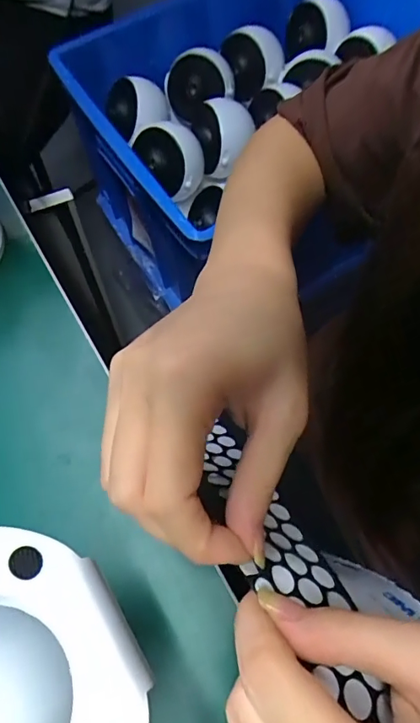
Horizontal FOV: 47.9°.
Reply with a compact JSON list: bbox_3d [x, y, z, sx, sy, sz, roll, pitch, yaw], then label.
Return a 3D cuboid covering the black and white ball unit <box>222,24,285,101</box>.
[{"bbox_3d":[0.075,-0.503,0.810,0.096,0.108,0.103,-1,66,2],"label":"black and white ball unit"}]

